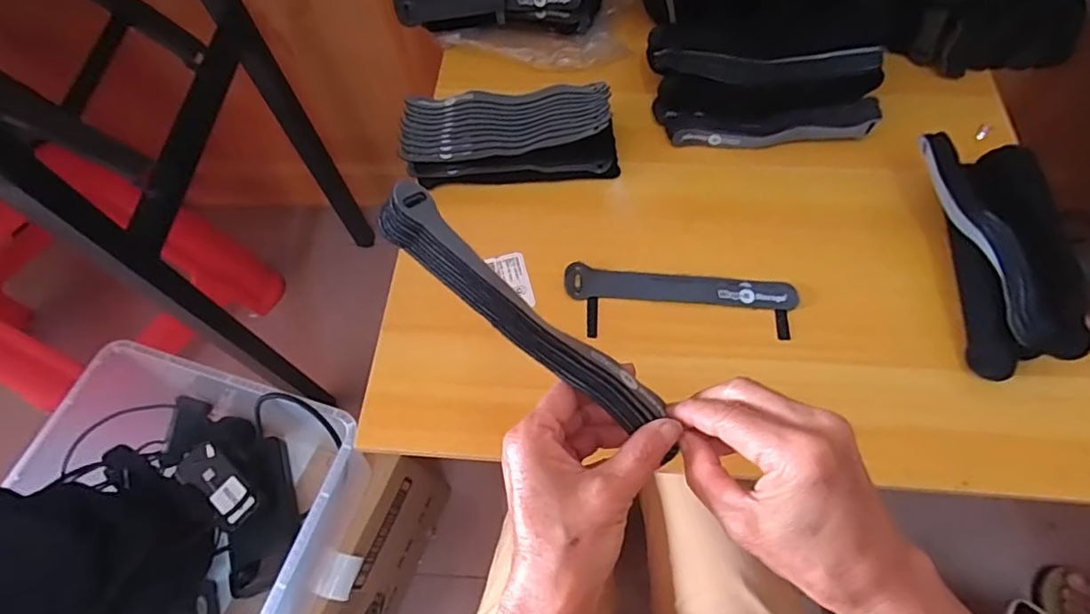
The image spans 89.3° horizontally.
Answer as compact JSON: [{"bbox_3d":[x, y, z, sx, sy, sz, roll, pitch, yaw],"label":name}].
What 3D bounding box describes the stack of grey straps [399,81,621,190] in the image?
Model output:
[{"bbox_3d":[-0.033,-0.170,0.540,0.204,0.050,0.085,-3,64,1],"label":"stack of grey straps"}]

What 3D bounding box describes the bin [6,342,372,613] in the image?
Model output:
[{"bbox_3d":[-0.359,0.236,0.550,0.298,0.152,0.319,14,66,9],"label":"bin"}]

